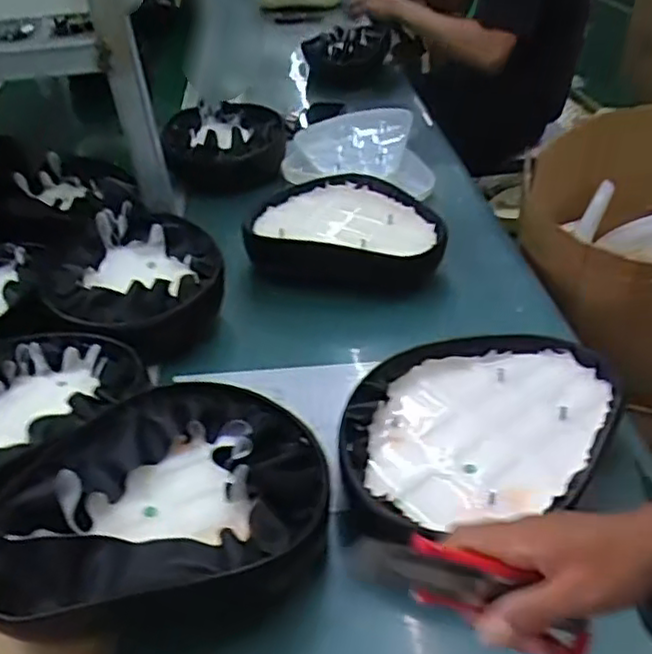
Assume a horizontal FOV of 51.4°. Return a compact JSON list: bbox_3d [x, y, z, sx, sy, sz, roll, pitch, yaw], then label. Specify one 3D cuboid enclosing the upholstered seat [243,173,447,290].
[{"bbox_3d":[0.028,-0.143,0.943,0.269,0.056,0.229,2,38,9],"label":"upholstered seat"}]

